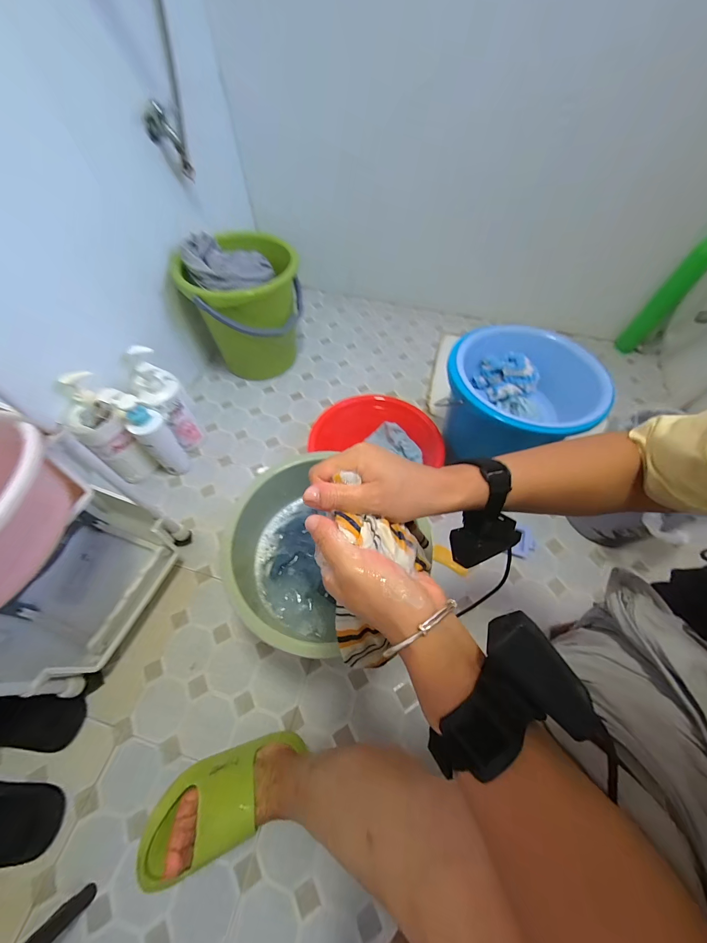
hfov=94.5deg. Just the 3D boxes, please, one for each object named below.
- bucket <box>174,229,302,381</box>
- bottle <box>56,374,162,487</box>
[{"bbox_3d":[-0.300,-0.464,0.973,0.289,0.354,0.267,-10,60,-6],"label":"bucket"},{"bbox_3d":[-0.547,-0.071,0.751,0.100,0.296,0.098,39,66,21],"label":"bottle"}]

